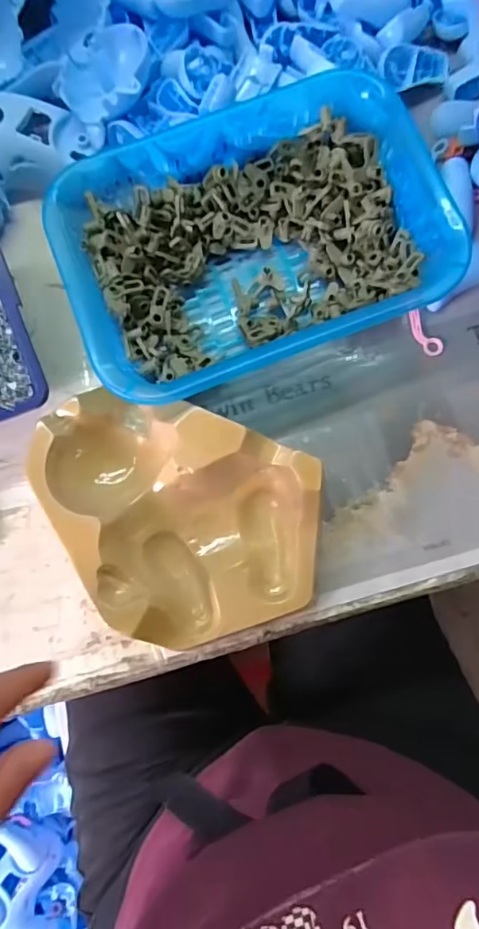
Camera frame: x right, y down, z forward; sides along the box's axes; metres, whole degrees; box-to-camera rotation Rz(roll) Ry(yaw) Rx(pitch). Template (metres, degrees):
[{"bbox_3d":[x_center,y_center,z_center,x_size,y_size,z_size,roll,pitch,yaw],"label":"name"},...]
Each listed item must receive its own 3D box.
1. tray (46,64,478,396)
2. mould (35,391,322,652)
[{"bbox_3d":[0.010,-0.162,0.374,0.261,0.053,0.184,-21,80,-2],"label":"tray"},{"bbox_3d":[-0.044,0.035,0.349,0.188,0.055,0.136,23,82,6],"label":"mould"}]

